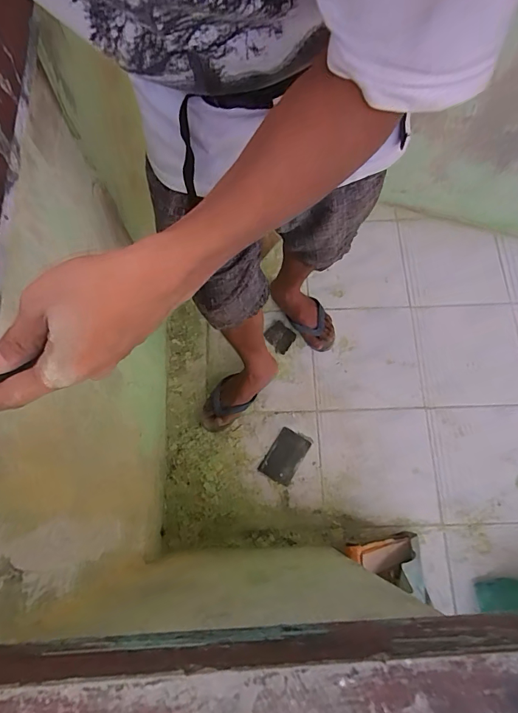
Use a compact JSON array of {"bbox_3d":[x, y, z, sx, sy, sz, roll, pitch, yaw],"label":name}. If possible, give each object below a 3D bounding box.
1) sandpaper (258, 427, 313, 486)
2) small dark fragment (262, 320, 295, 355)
[{"bbox_3d":[0.072,0.268,1.146,0.090,0.008,0.139,31,74,10],"label":"sandpaper"},{"bbox_3d":[0.062,-0.057,1.245,0.081,0.010,0.073,43,76,13],"label":"small dark fragment"}]

